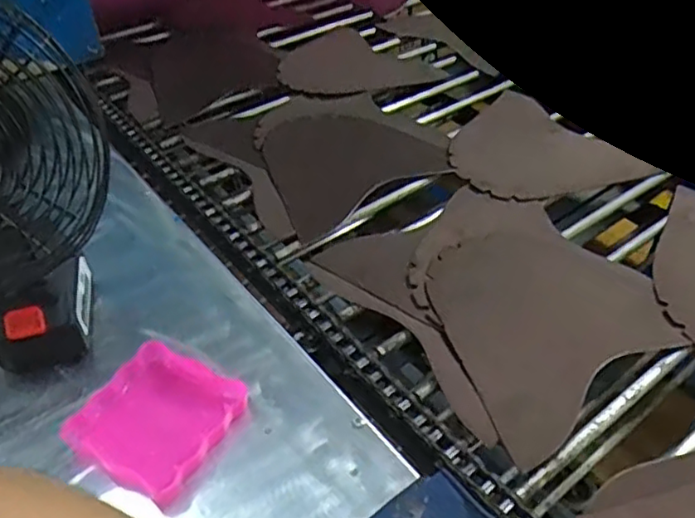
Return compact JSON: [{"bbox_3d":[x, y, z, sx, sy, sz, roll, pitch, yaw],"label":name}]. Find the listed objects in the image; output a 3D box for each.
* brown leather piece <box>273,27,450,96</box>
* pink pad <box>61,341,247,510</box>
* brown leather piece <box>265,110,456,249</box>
[{"bbox_3d":[-0.007,-0.311,1.016,0.229,0.012,0.228,-32,53,-31],"label":"brown leather piece"},{"bbox_3d":[-0.150,0.123,0.497,0.109,0.019,0.111,23,49,24],"label":"pink pad"},{"bbox_3d":[0.009,-0.141,0.866,0.234,0.159,0.020,-29,24,-11],"label":"brown leather piece"}]

